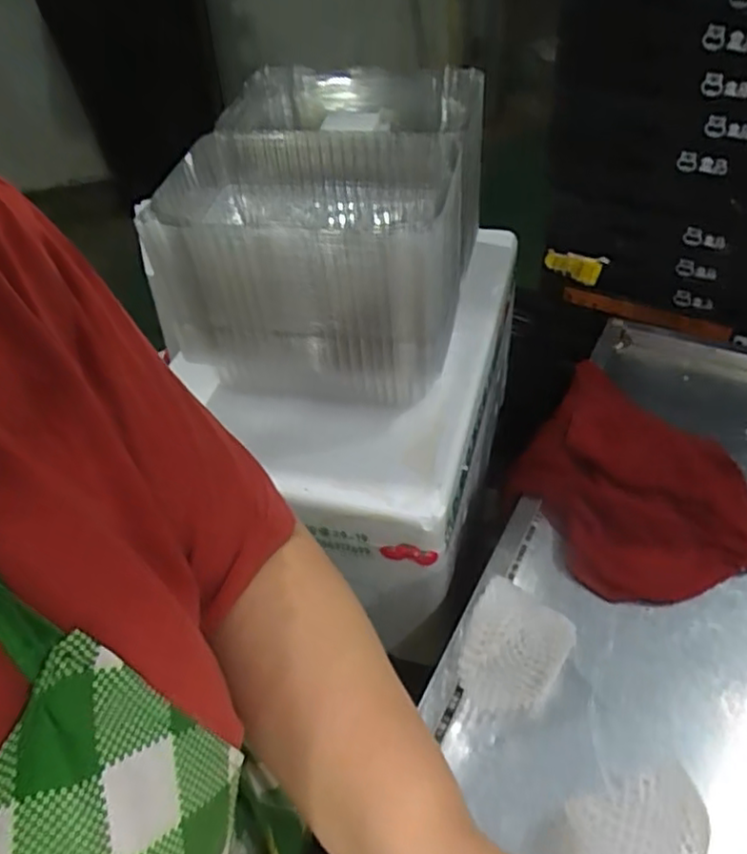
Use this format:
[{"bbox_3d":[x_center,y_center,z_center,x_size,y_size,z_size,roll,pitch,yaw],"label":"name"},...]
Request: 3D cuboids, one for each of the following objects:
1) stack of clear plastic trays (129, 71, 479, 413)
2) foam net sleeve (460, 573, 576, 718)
[{"bbox_3d":[-0.039,-0.216,0.758,0.280,0.217,0.354,4,44,13],"label":"stack of clear plastic trays"},{"bbox_3d":[0.114,0.182,0.545,0.080,0.066,0.098,16,49,21],"label":"foam net sleeve"}]

